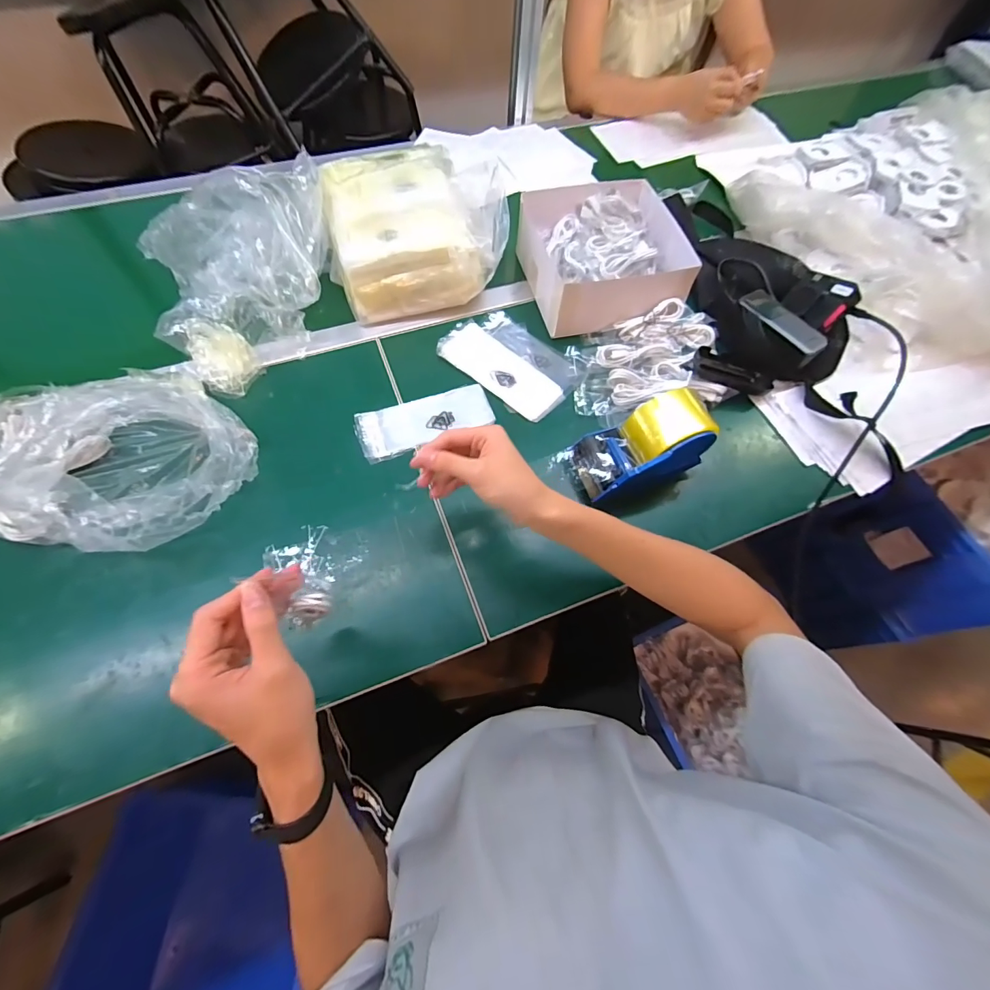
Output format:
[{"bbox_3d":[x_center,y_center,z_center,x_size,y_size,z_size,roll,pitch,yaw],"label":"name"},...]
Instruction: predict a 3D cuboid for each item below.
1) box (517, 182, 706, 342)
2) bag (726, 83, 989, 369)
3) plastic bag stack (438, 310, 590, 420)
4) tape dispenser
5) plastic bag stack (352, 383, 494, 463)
[{"bbox_3d":[0.156,-0.370,0.644,0.210,0.081,0.241,-13,66,-9],"label":"box"},{"bbox_3d":[0.760,-0.491,0.724,0.622,0.092,0.495,-30,69,-15],"label":"bag"},{"bbox_3d":[0.026,-0.191,0.610,0.187,0.014,0.130,40,69,15],"label":"plastic bag stack"},{"bbox_3d":[0.170,-0.054,0.501,0.148,0.097,0.081,-20,69,-11],"label":"tape dispenser"},{"bbox_3d":[-0.091,-0.097,0.562,0.172,0.011,0.070,-20,67,-12],"label":"plastic bag stack"}]

